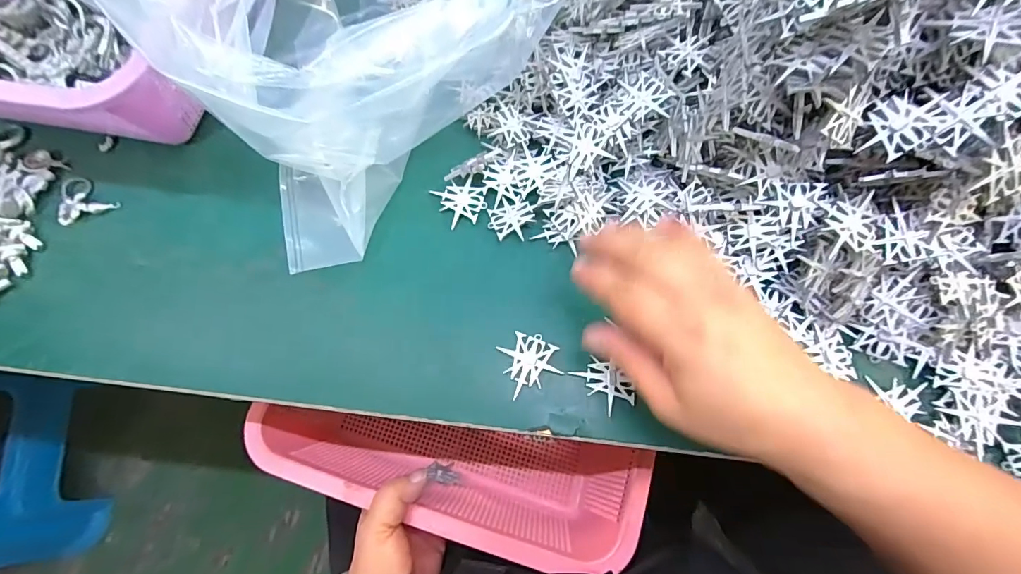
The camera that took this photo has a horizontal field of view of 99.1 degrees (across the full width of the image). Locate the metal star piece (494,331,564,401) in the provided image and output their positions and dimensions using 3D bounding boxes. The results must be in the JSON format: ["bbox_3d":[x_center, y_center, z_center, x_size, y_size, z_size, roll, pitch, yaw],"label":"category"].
[{"bbox_3d":[0.011,0.044,0.266,0.034,0.004,0.034,-29,75,-10],"label":"metal star piece"}]

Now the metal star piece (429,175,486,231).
[{"bbox_3d":[-0.033,-0.058,0.303,0.033,0.005,0.032,-18,78,3],"label":"metal star piece"}]

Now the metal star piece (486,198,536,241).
[{"bbox_3d":[0.001,-0.046,0.296,0.031,0.005,0.030,0,72,-1],"label":"metal star piece"}]

